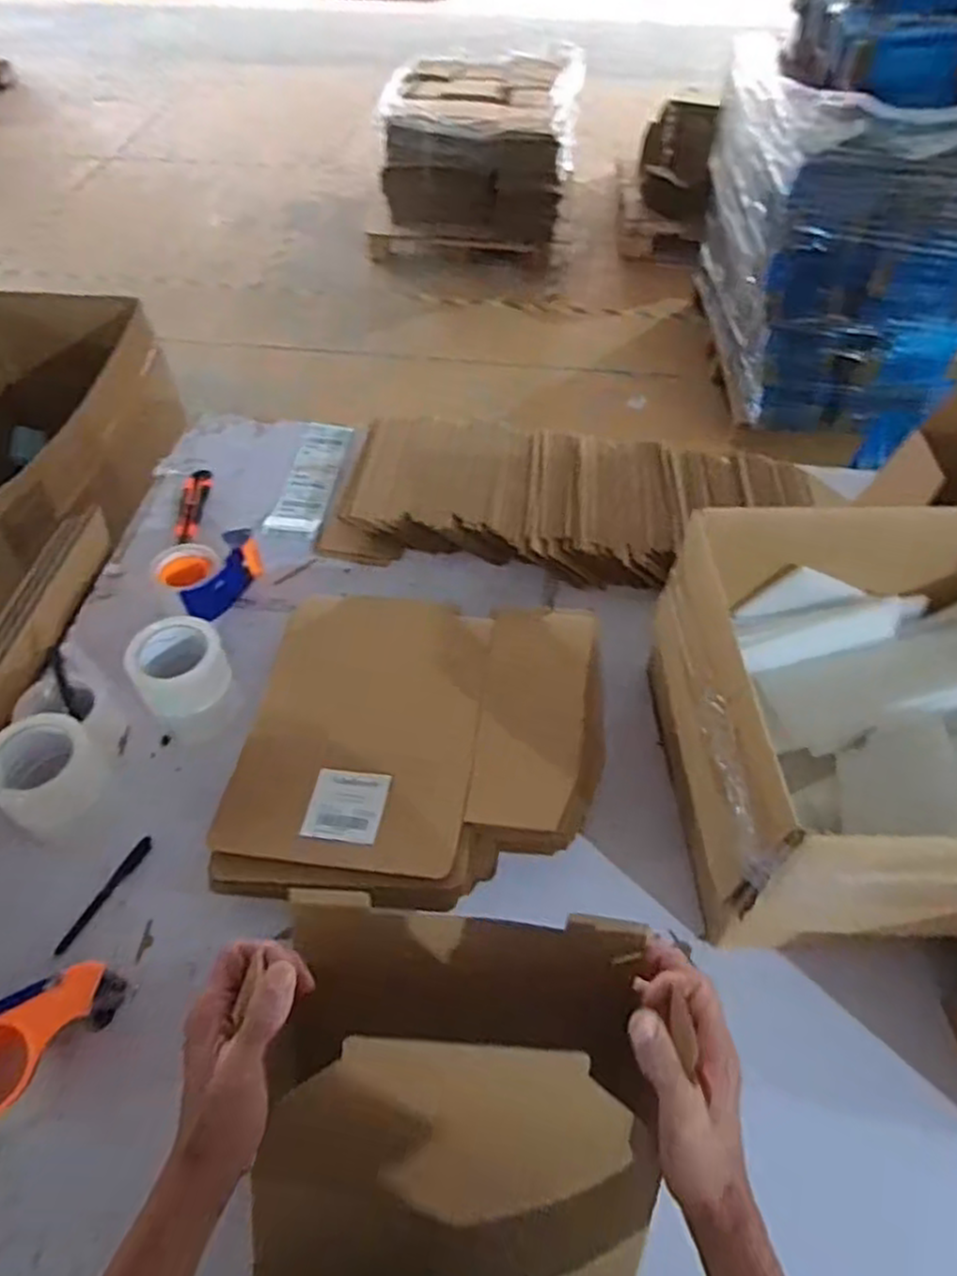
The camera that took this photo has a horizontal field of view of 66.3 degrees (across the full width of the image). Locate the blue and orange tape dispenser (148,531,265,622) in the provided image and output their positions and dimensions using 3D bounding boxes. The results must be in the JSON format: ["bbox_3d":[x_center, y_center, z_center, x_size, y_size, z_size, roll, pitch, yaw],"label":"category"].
[{"bbox_3d":[-0.393,-0.098,1.051,0.110,0.068,0.146,20,55,15],"label":"blue and orange tape dispenser"}]

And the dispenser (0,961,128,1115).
[{"bbox_3d":[-0.405,0.373,0.673,0.150,0.072,0.087,-26,57,-19],"label":"dispenser"}]

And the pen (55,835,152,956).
[{"bbox_3d":[-0.405,0.278,0.797,0.015,0.007,0.137,22,55,16],"label":"pen"}]

